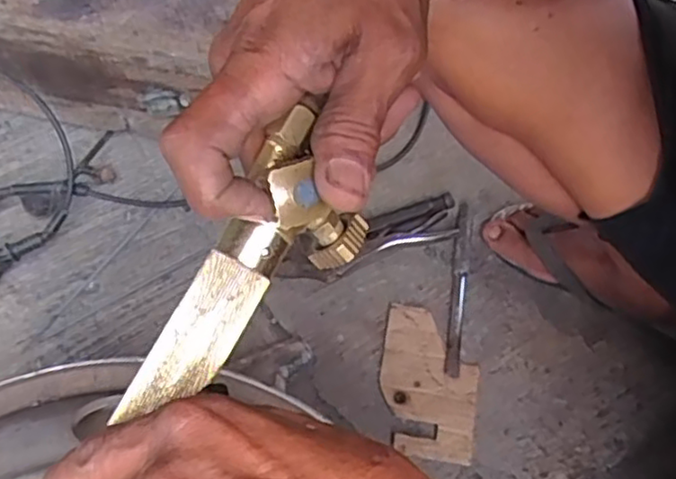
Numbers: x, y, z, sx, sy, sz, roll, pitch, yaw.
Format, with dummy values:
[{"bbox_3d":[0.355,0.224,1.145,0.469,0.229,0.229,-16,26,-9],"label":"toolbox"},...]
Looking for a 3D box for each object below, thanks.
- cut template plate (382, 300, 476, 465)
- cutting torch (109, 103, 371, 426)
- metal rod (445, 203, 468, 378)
[{"bbox_3d":[0.087,0.131,0.628,0.088,0.006,0.142,10,56,1],"label":"cut template plate"},{"bbox_3d":[-0.077,0.091,0.251,0.045,0.054,0.305,28,82,16],"label":"cutting torch"},{"bbox_3d":[0.124,0.042,0.686,0.015,0.012,0.205,8,57,4],"label":"metal rod"}]

